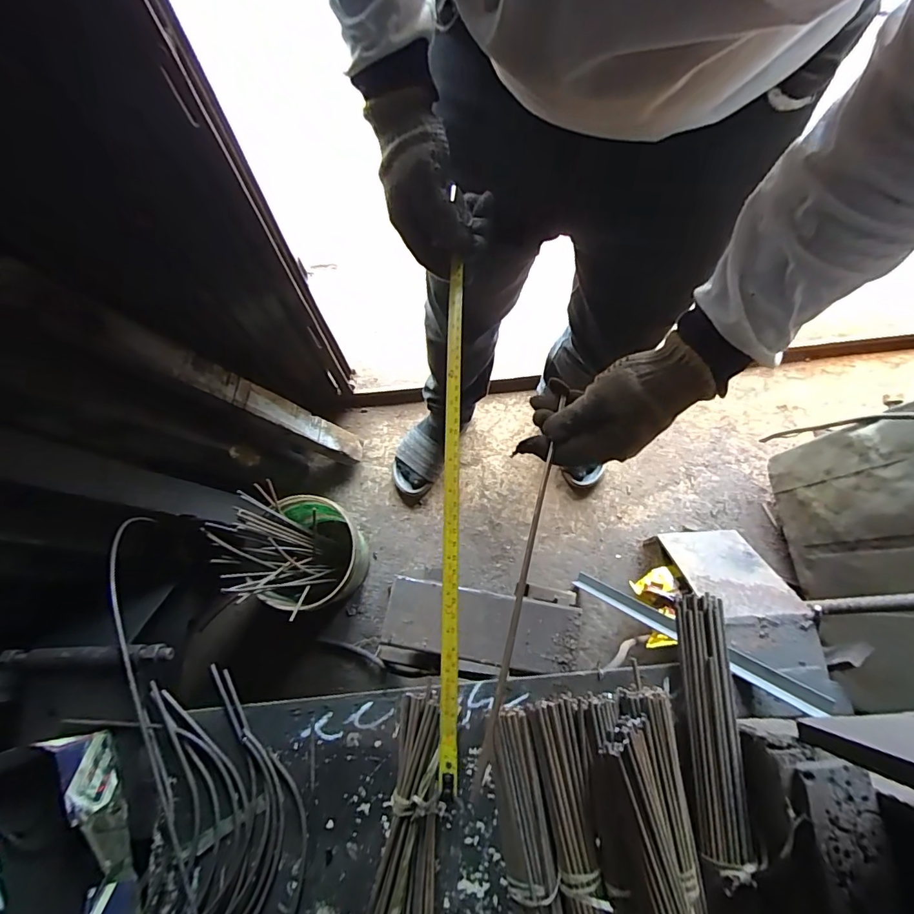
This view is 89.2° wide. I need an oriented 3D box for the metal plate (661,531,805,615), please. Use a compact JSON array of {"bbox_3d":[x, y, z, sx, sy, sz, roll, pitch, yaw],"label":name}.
[{"bbox_3d":[0.472,0.196,0.819,0.151,0.219,0.010,-4,116,1],"label":"metal plate"}]

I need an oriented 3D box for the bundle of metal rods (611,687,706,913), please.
[{"bbox_3d":[0.207,0.360,0.468,0.079,0.044,0.222,-7,72,-2],"label":"bundle of metal rods"}]

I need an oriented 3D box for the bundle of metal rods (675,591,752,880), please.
[{"bbox_3d":[0.278,0.296,0.507,0.054,0.038,0.274,1,72,0],"label":"bundle of metal rods"}]

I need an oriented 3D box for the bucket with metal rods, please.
[{"bbox_3d":[-0.289,0.174,0.869,0.203,0.259,0.209,0,72,0],"label":"bucket with metal rods"}]

